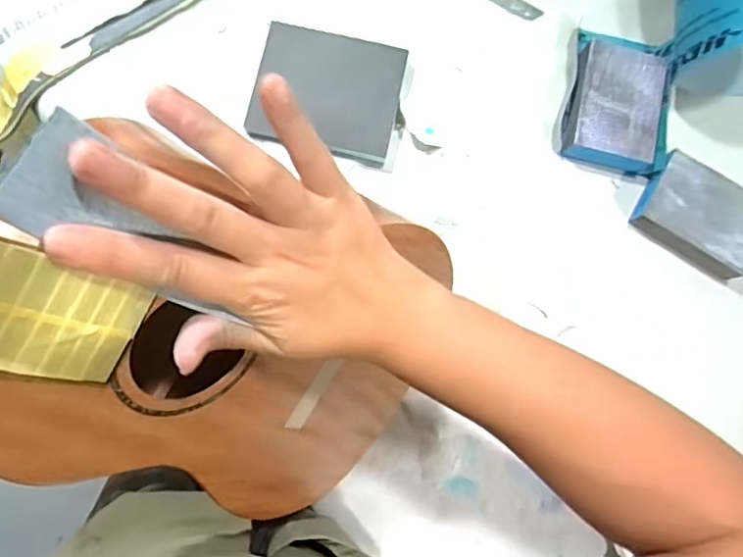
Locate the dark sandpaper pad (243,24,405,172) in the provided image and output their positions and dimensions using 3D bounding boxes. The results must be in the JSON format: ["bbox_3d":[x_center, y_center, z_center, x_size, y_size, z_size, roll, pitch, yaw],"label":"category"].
[{"bbox_3d":[-0.037,-0.156,0.480,0.119,0.019,0.096,14,81,-3],"label":"dark sandpaper pad"}]

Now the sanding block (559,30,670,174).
[{"bbox_3d":[0.217,-0.156,0.499,0.085,0.026,0.120,13,81,-3],"label":"sanding block"}]

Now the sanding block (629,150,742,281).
[{"bbox_3d":[0.280,-0.052,0.489,0.101,0.032,0.077,34,81,0],"label":"sanding block"}]

